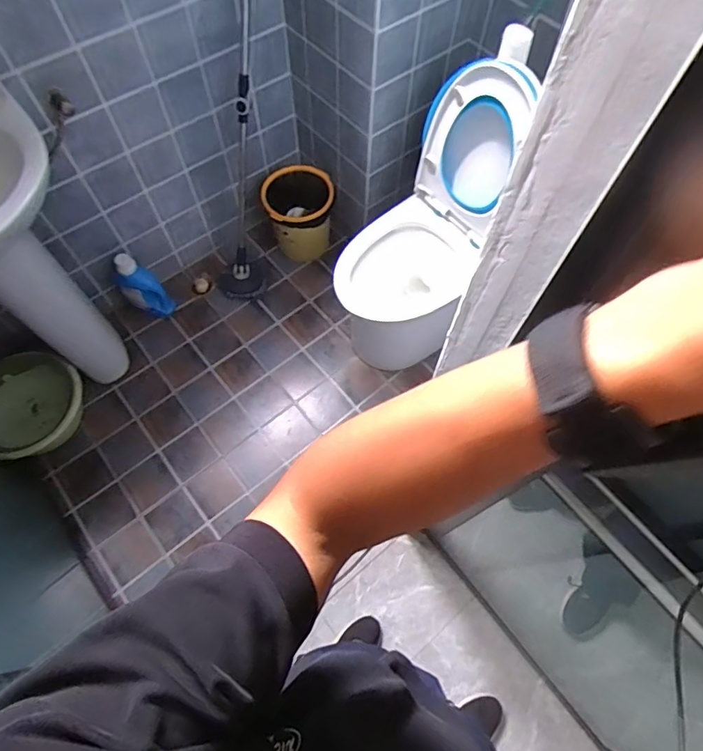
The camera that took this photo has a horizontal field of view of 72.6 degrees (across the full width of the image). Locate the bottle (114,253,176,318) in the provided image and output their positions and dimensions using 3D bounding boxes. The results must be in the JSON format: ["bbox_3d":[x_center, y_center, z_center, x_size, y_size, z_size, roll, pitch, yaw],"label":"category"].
[{"bbox_3d":[-0.753,-0.307,1.741,0.123,0.298,0.134,0,65,-1],"label":"bottle"}]

